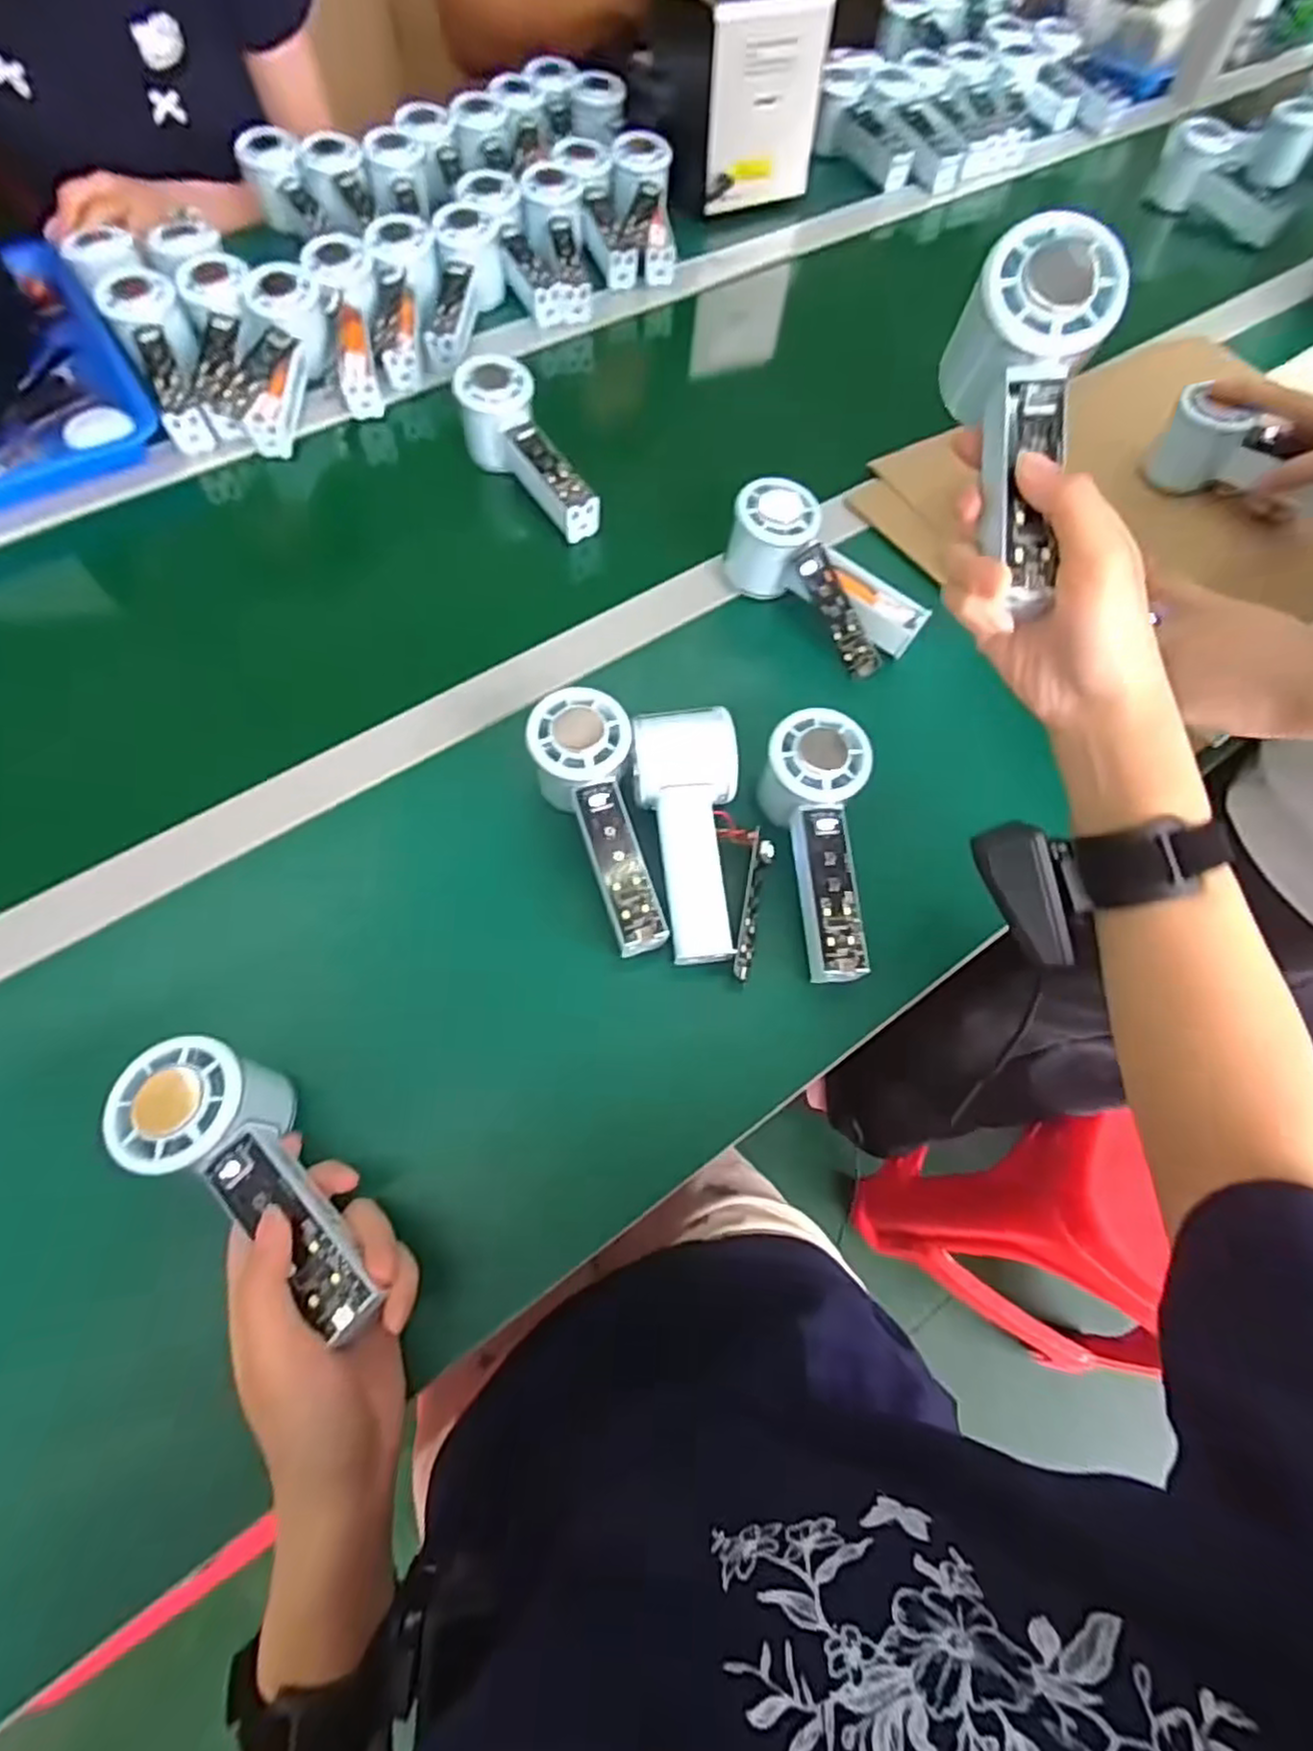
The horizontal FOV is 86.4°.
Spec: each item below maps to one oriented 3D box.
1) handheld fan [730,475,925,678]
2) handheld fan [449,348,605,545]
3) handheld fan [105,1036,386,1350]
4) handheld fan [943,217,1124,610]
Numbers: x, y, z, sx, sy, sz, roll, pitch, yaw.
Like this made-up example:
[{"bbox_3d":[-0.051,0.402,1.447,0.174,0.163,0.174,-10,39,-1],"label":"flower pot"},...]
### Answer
[{"bbox_3d":[0.116,-0.210,0.489,0.149,0.058,0.053,43,70,15],"label":"handheld fan"},{"bbox_3d":[-0.097,-0.325,0.543,0.052,0.052,0.150,-35,86,-17],"label":"handheld fan"},{"bbox_3d":[-0.176,0.137,0.314,0.151,0.047,0.054,41,70,13],"label":"handheld fan"},{"bbox_3d":[0.161,-0.197,0.317,0.052,0.061,0.151,0,96,-3],"label":"handheld fan"}]

